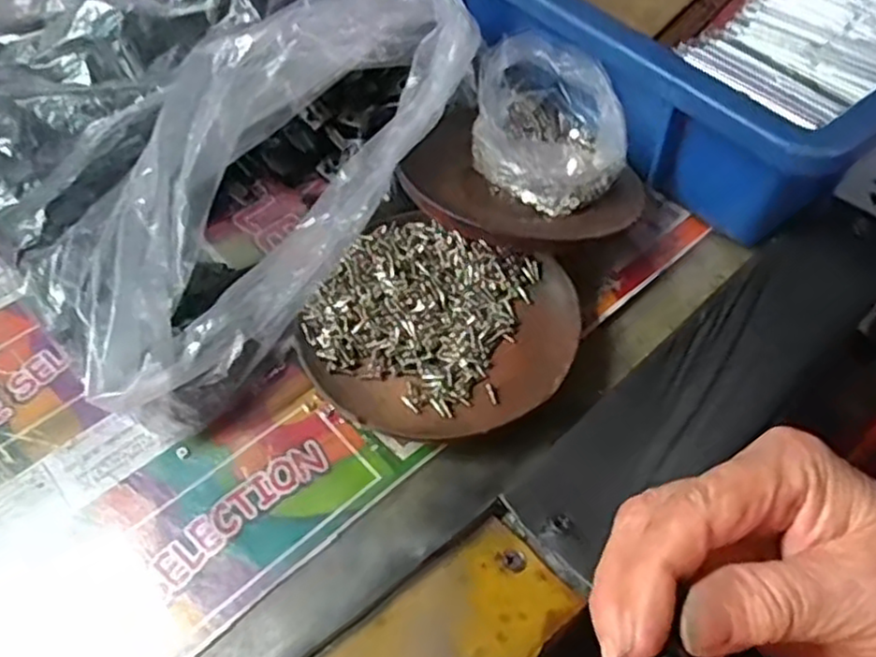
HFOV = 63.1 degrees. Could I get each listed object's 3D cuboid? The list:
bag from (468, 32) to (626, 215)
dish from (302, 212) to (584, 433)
[{"bbox_3d":[0.053,-0.098,0.337,0.070,0.042,0.080,9,57,6],"label":"bag"},{"bbox_3d":[0.002,0.001,0.301,0.106,0.019,0.099,0,57,0],"label":"dish"}]

